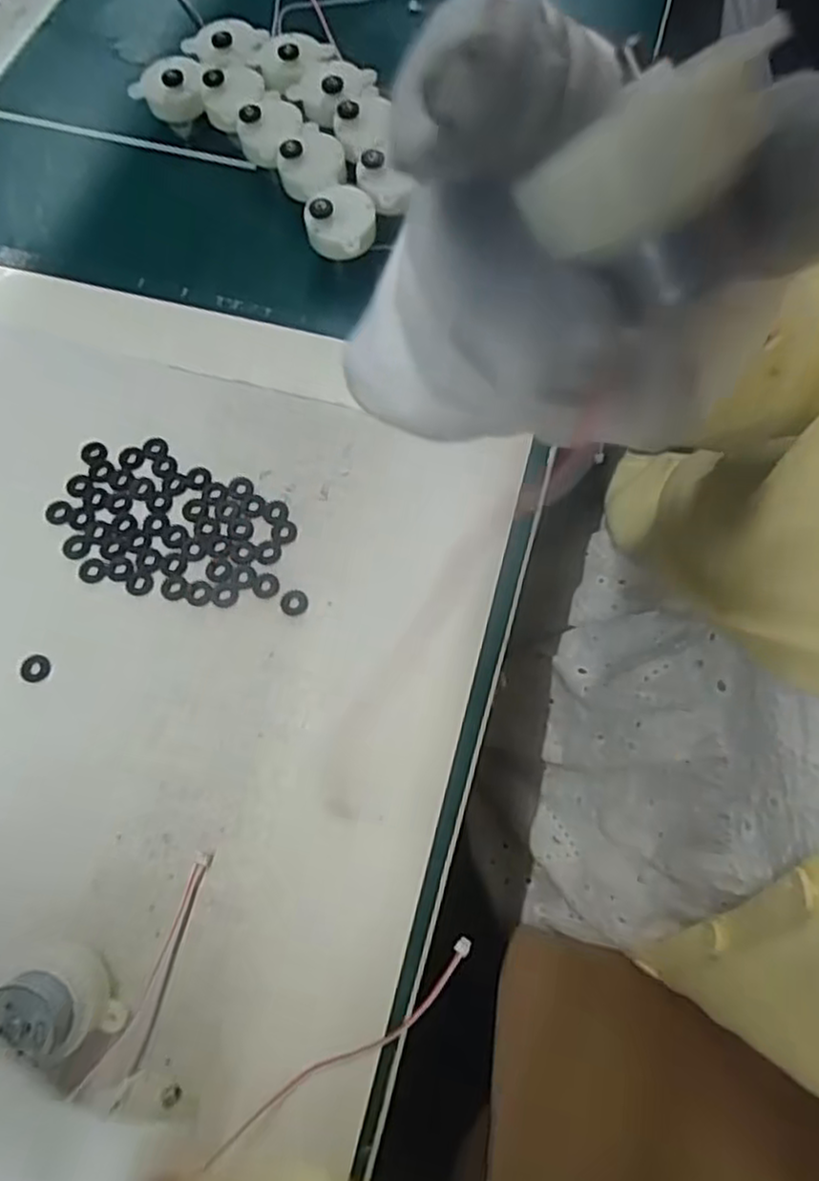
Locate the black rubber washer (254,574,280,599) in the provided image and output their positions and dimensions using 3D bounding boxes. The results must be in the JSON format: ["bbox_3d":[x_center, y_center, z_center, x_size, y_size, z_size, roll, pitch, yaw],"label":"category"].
[{"bbox_3d":[-0.057,-0.003,0.283,0.010,0.004,0.011,0,69,0],"label":"black rubber washer"}]

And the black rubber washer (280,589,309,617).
[{"bbox_3d":[-0.045,0.004,0.279,0.010,0.004,0.011,0,69,0],"label":"black rubber washer"}]

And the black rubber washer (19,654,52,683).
[{"bbox_3d":[-0.142,0.029,0.270,0.011,0.004,0.011,0,69,0],"label":"black rubber washer"}]

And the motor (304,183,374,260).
[{"bbox_3d":[-0.032,-0.170,0.327,0.031,0.017,0.035,-3,69,-1],"label":"motor"}]

